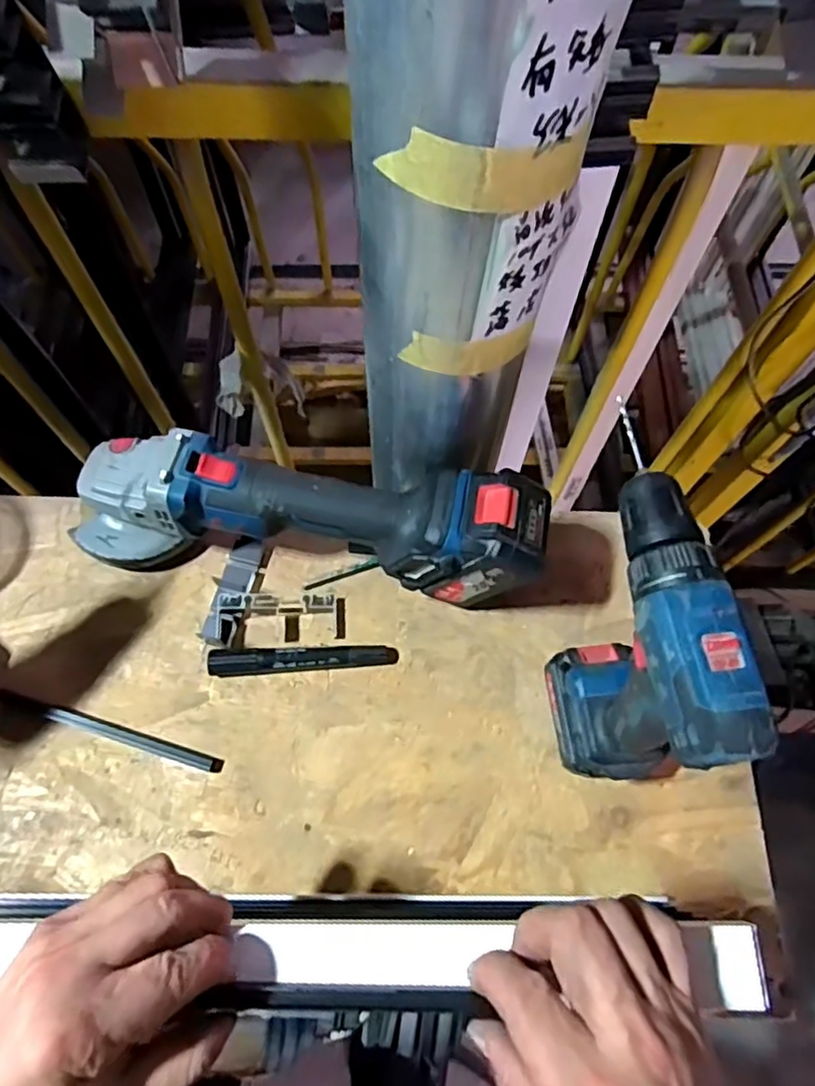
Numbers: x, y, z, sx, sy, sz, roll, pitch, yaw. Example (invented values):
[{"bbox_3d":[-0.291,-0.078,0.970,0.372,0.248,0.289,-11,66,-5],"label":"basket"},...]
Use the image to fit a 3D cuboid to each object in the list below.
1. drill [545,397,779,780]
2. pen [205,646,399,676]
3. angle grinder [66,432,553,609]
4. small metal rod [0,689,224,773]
[{"bbox_3d":[0.137,0.055,0.414,0.067,0.214,0.190,-11,68,-7],"label":"drill"},{"bbox_3d":[-0.081,0.092,0.505,0.143,0.019,0.019,-2,67,-3],"label":"pen"},{"bbox_3d":[-0.084,-0.017,0.498,0.367,0.114,0.099,7,67,1],"label":"angle grinder"},{"bbox_3d":[-0.228,0.144,0.491,0.182,0.007,0.012,16,67,5],"label":"small metal rod"}]

